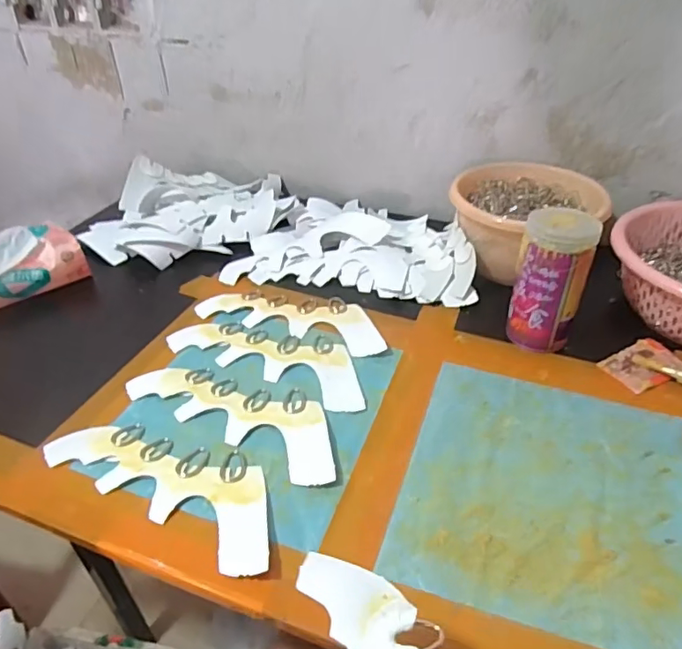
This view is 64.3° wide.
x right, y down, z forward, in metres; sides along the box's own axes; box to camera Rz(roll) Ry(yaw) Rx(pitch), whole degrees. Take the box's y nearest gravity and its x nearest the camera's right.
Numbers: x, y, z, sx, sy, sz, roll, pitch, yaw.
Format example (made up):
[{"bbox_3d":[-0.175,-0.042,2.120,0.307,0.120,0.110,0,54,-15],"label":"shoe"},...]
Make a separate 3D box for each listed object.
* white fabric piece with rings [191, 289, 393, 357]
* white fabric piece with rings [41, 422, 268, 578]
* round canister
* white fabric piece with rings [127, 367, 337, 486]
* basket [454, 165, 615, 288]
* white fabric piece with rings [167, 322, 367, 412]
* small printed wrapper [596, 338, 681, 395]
[{"bbox_3d":[-0.054,-0.011,0.618,0.216,0.006,0.082,10,39,13],"label":"white fabric piece with rings"},{"bbox_3d":[-0.135,0.122,0.444,0.219,0.010,0.083,19,42,24],"label":"white fabric piece with rings"},{"bbox_3d":[0.210,-0.043,0.550,0.067,0.136,0.064,13,40,17],"label":"round canister"},{"bbox_3d":[-0.095,0.079,0.502,0.221,0.007,0.081,16,41,21],"label":"white fabric piece with rings"},{"bbox_3d":[0.221,-0.126,0.674,0.175,0.092,0.166,-12,39,-14],"label":"basket"},{"bbox_3d":[-0.069,0.029,0.568,0.222,0.005,0.083,17,41,22],"label":"white fabric piece with rings"},{"bbox_3d":[0.305,0.039,0.546,0.076,0.012,0.054,-17,41,-20],"label":"small printed wrapper"}]

